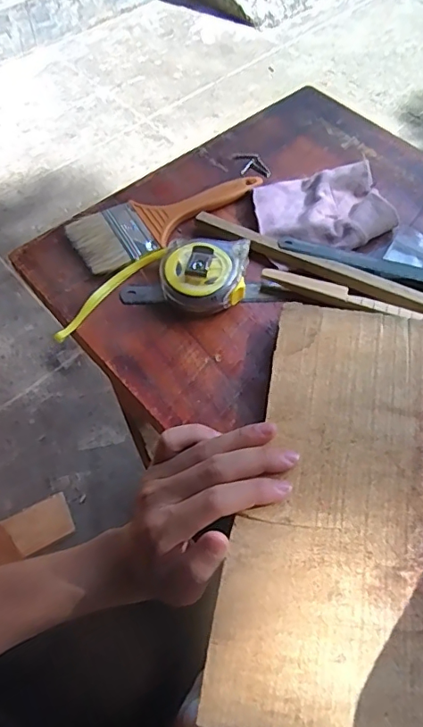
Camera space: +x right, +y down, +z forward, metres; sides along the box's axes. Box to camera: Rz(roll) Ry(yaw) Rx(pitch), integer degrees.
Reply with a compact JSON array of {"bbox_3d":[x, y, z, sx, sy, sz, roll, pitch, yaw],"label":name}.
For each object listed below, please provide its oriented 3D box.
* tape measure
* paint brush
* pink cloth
[{"bbox_3d":[-0.048,-0.068,0.416,0.159,0.030,0.068,-9,60,-4],"label":"tape measure"},{"bbox_3d":[-0.041,-0.143,0.466,0.183,0.010,0.067,-31,63,-16],"label":"paint brush"},{"bbox_3d":[0.100,-0.142,0.461,0.122,0.020,0.095,-20,61,-10],"label":"pink cloth"}]

